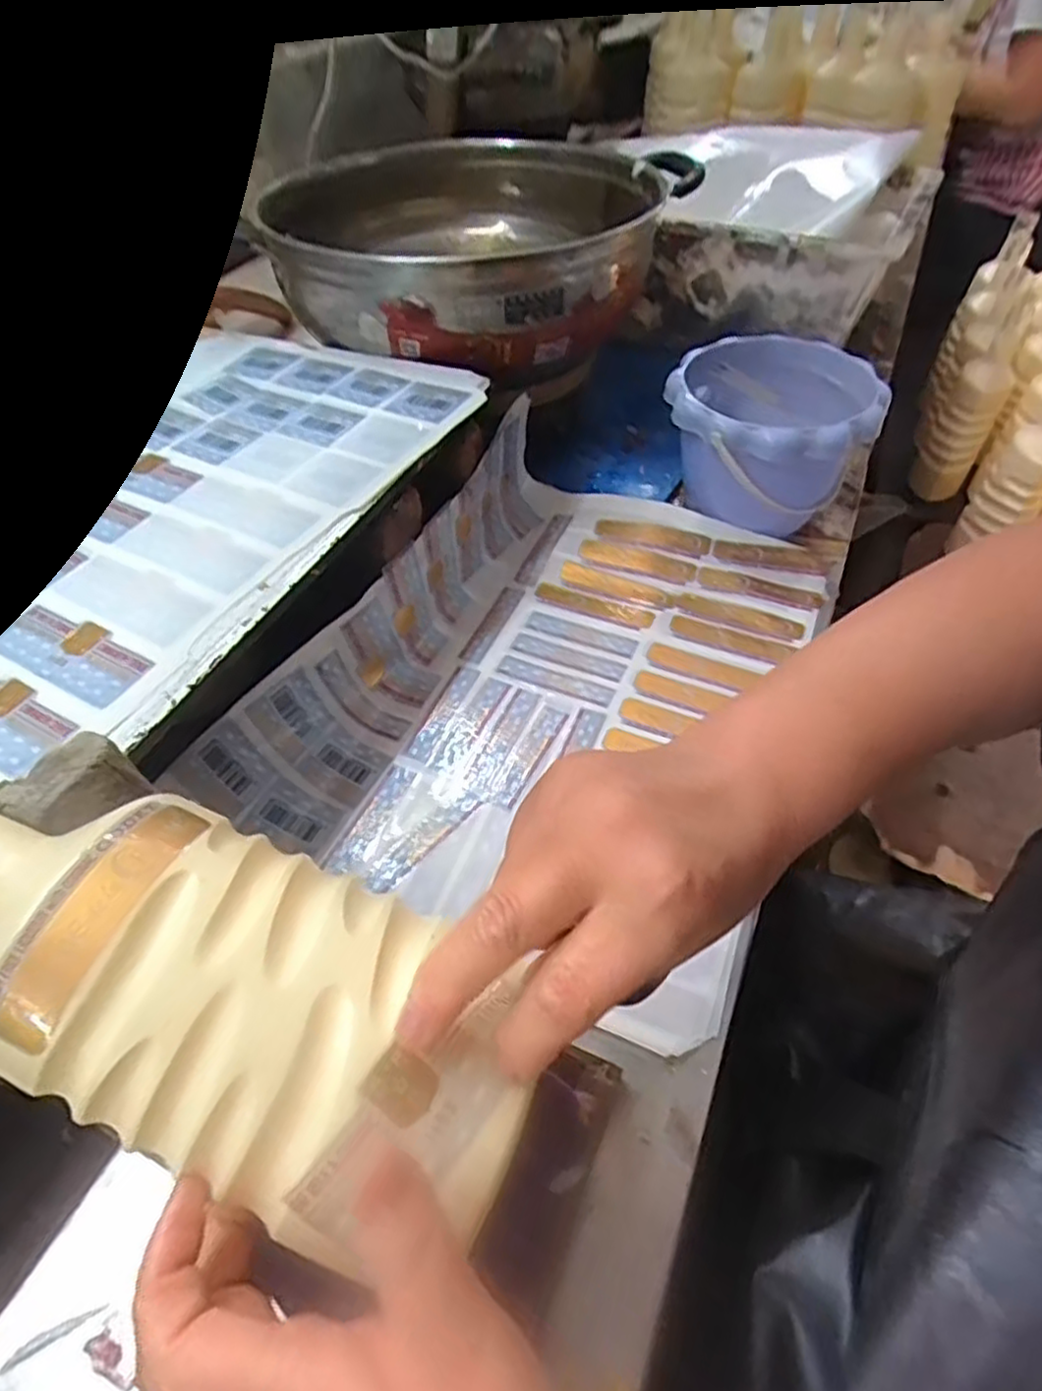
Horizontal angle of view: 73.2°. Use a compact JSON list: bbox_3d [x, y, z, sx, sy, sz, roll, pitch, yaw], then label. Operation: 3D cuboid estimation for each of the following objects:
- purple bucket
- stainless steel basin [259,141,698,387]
[{"bbox_3d":[0.193,-0.200,0.565,0.147,0.112,0.144,15,53,15],"label":"purple bucket"},{"bbox_3d":[-0.045,-0.378,0.582,0.303,0.070,0.302,0,50,-1],"label":"stainless steel basin"}]

